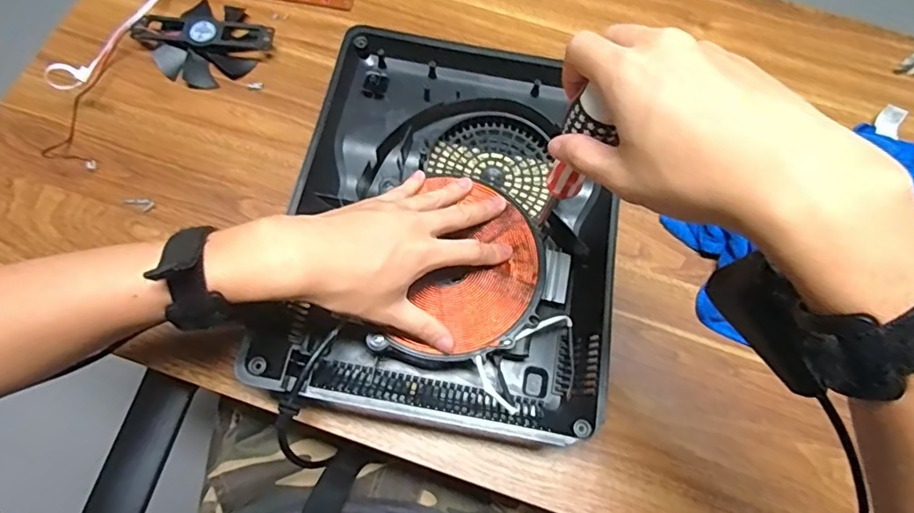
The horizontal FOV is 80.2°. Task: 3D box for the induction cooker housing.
[{"bbox_3d":[0.000,-0.034,0.475,0.266,0.048,0.346,11,69,2],"label":"induction cooker housing"}]

